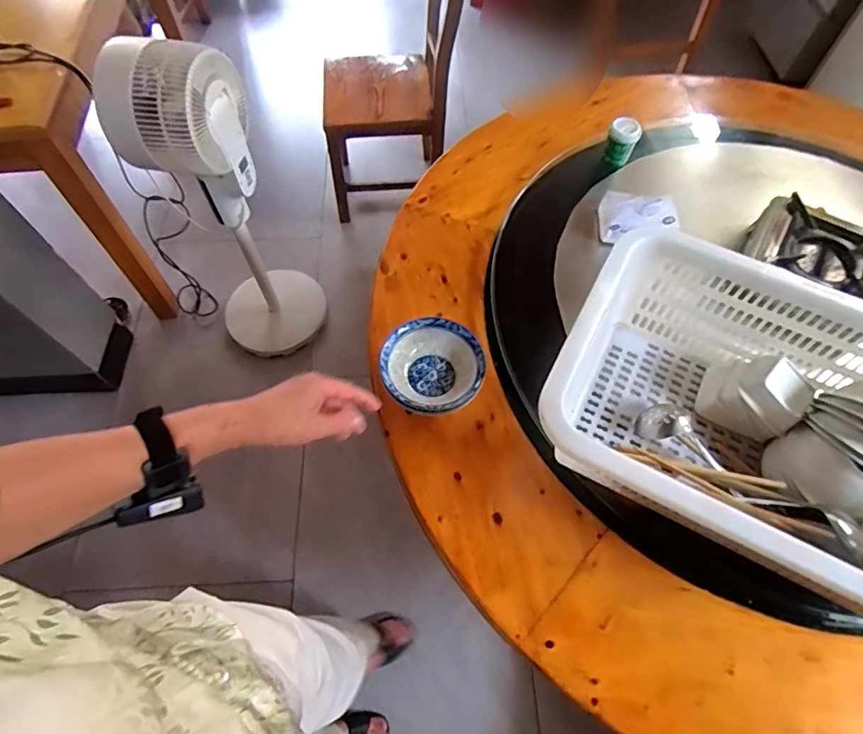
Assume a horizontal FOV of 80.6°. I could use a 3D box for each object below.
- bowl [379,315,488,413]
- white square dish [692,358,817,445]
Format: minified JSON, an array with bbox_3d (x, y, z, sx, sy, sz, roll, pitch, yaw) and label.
[{"bbox_3d":[0.002,0.010,0.781,0.149,0.077,0.156,1,60,-1],"label":"bowl"},{"bbox_3d":[0.455,0.037,0.713,0.113,0.084,0.099,30,66,15],"label":"white square dish"}]

